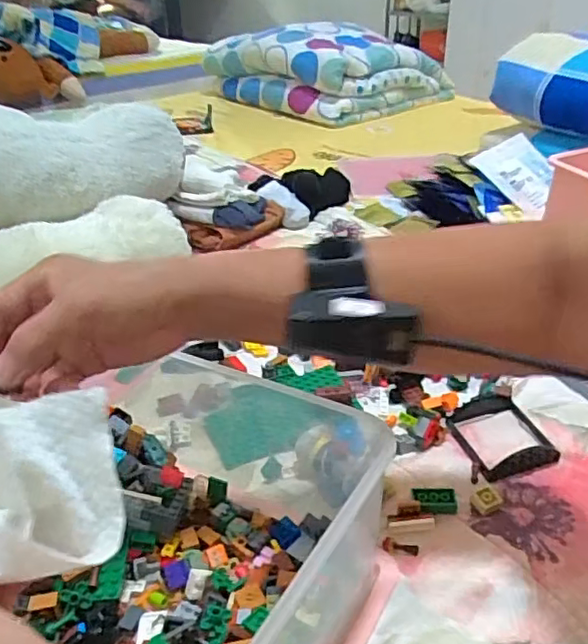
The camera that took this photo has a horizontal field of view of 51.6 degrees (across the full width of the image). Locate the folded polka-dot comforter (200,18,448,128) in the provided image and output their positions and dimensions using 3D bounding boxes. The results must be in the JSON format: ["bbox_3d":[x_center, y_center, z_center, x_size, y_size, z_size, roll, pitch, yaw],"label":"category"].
[{"bbox_3d":[0.076,-0.707,1.687,0.427,0.214,0.571,-23,36,-31],"label":"folded polka-dot comforter"}]

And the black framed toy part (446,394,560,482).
[{"bbox_3d":[0.171,0.090,0.501,0.069,0.018,0.079,-11,31,-15],"label":"black framed toy part"}]

